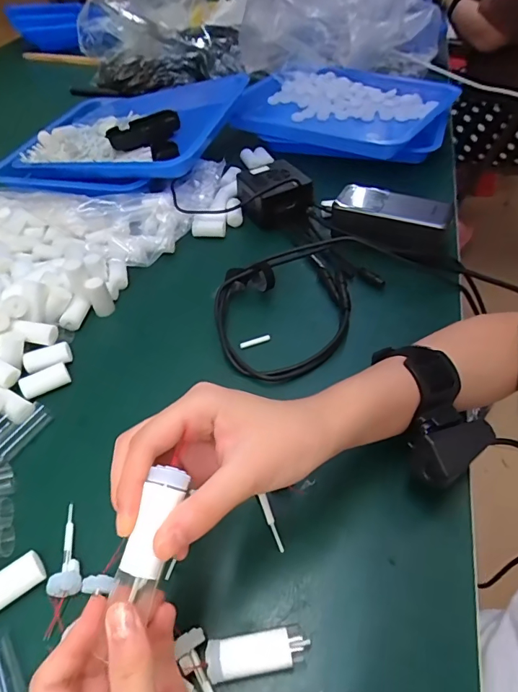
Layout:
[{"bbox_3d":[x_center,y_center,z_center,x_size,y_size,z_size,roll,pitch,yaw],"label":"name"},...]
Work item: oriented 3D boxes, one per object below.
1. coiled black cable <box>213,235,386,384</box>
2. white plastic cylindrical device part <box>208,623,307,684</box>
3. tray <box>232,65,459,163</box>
[{"bbox_3d":[0.032,-0.052,0.453,0.142,0.044,0.202,31,59,16],"label":"coiled black cable"},{"bbox_3d":[-0.001,0.178,0.256,0.058,0.020,0.021,-10,47,-5],"label":"white plastic cylindrical device part"},{"bbox_3d":[0.143,-0.384,0.724,0.321,0.055,0.274,21,52,21],"label":"tray"}]

